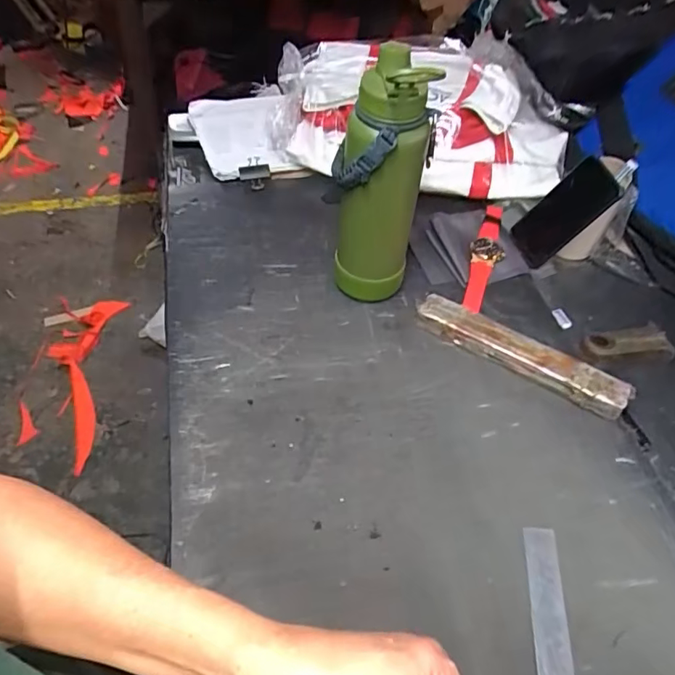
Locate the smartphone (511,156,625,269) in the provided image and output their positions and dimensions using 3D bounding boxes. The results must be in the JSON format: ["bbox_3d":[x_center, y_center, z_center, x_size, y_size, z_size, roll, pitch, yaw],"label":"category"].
[{"bbox_3d":[0.317,-0.175,0.753,0.013,0.151,0.073,-14,65,-45],"label":"smartphone"}]

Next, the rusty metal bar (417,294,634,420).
[{"bbox_3d":[0.216,0.021,0.639,0.258,0.039,0.047,28,52,17],"label":"rusty metal bar"}]

